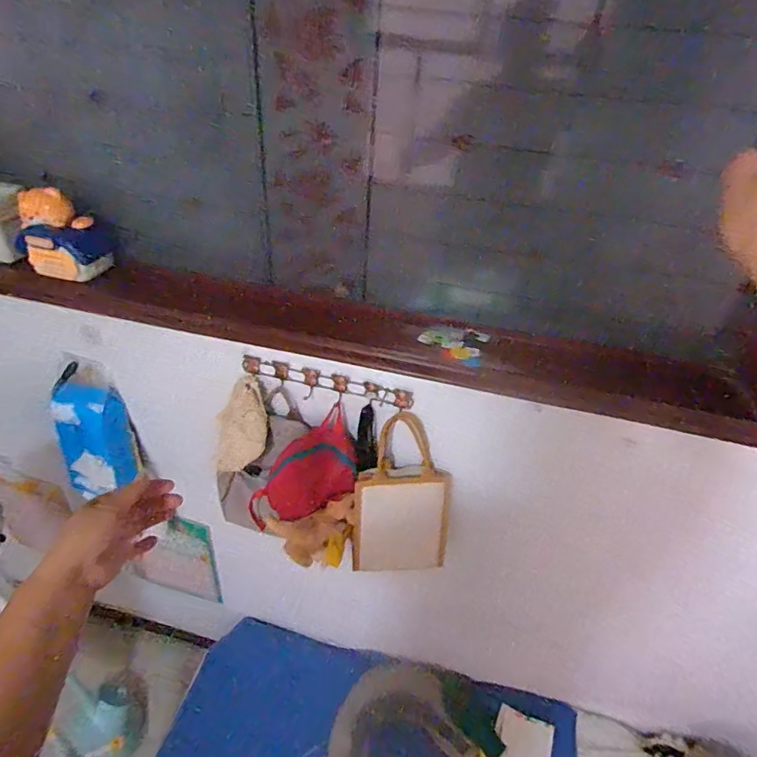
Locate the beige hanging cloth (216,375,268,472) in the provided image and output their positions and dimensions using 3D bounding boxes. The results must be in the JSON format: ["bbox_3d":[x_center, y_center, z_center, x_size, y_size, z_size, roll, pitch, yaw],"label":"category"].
[{"bbox_3d":[-0.350,0.123,1.306,0.126,0.289,0.056,34,26,33],"label":"beige hanging cloth"}]

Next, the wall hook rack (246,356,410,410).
[{"bbox_3d":[-0.127,0.021,1.218,0.421,0.086,0.029,11,39,9],"label":"wall hook rack"}]

